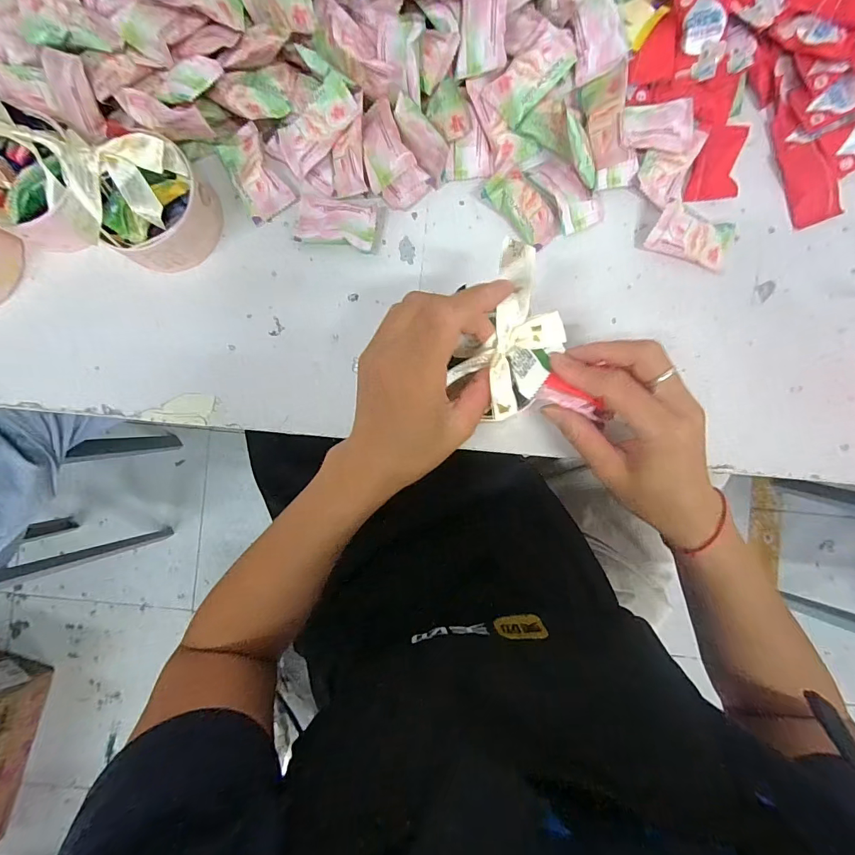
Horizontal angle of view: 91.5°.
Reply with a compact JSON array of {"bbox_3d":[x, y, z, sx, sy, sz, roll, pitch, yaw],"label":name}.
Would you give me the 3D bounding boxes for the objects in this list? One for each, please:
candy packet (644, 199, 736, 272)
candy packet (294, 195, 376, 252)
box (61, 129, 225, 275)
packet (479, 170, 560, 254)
[{"bbox_3d":[0.200,-0.144,0.312,0.064,0.020,0.035,16,88,1],"label":"candy packet"},{"bbox_3d":[-0.070,-0.158,0.319,0.061,0.008,0.036,11,88,1],"label":"candy packet"},{"bbox_3d":[-0.198,-0.153,0.290,0.083,0.067,0.064,-10,89,1],"label":"box"},{"bbox_3d":[0.073,-0.168,0.315,0.063,0.009,0.033,45,89,2],"label":"packet"}]

